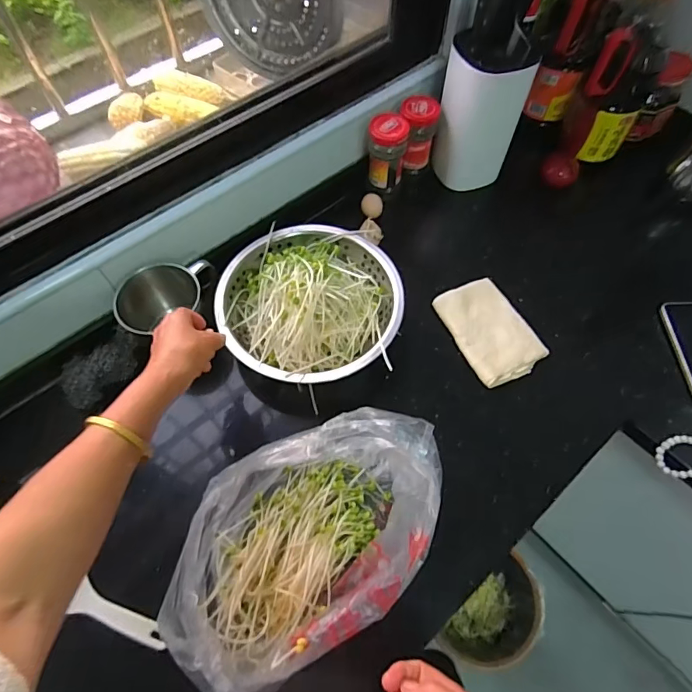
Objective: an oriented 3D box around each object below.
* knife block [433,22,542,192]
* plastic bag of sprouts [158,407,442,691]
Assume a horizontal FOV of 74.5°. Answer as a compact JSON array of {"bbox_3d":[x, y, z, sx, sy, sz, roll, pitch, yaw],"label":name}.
[{"bbox_3d":[0.223,-0.387,0.761,0.133,0.243,0.077,17,63,9],"label":"knife block"},{"bbox_3d":[-0.034,0.210,0.507,0.307,0.139,0.199,-27,65,-13],"label":"plastic bag of sprouts"}]

